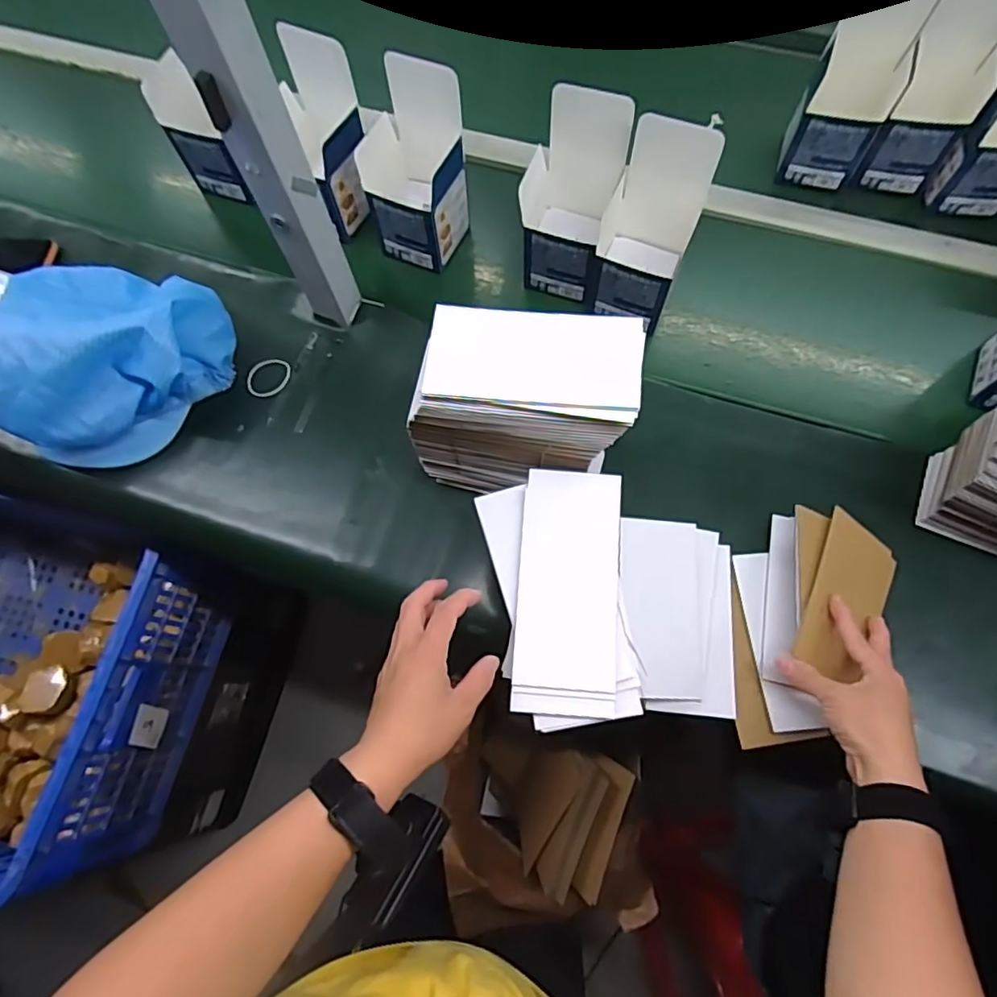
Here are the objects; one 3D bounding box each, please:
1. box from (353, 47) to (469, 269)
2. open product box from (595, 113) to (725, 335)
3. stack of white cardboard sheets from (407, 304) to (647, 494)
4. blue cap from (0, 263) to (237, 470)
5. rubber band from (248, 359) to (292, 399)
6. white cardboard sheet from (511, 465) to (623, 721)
[{"bbox_3d":[-0.092,-0.352,0.621,0.096,0.171,0.102,25,74,9],"label":"box"},{"bbox_3d":[0.144,-0.266,0.580,0.097,0.159,0.106,17,73,7],"label":"open product box"},{"bbox_3d":[0.017,-0.070,0.516,0.178,0.189,0.094,7,72,3],"label":"stack of white cardboard sheets"},{"bbox_3d":[-0.400,-0.147,0.589,0.181,0.124,0.223,34,75,11],"label":"blue cap"},{"bbox_3d":[-0.255,-0.134,0.642,0.043,0.004,0.050,27,74,10],"label":"rubber band"},{"bbox_3d":[0.056,0.071,0.464,0.078,0.011,0.192,4,72,3],"label":"white cardboard sheet"}]

